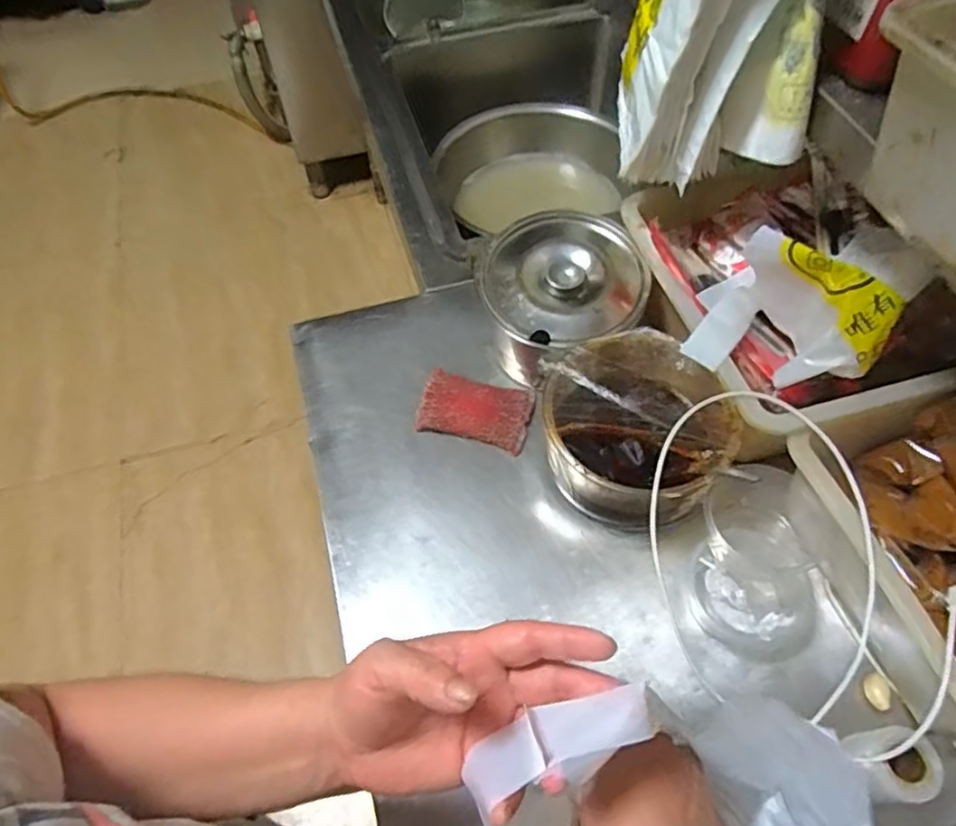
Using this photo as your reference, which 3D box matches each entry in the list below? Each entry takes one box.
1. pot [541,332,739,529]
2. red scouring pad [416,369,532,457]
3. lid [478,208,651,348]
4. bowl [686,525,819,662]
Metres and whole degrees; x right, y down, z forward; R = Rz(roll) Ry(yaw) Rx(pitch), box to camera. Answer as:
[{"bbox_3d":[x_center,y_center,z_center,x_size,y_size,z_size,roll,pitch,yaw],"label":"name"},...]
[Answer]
[{"bbox_3d":[0.149,0.017,0.648,0.168,0.112,0.164,0,57,1],"label":"pot"},{"bbox_3d":[-0.003,-0.005,0.733,0.118,0.021,0.078,12,58,9],"label":"red scouring pad"},{"bbox_3d":[0.092,-0.144,0.722,0.169,0.044,0.172,0,57,1],"label":"lid"},{"bbox_3d":[0.247,0.158,0.597,0.107,0.049,0.109,-19,59,-11],"label":"bowl"}]

